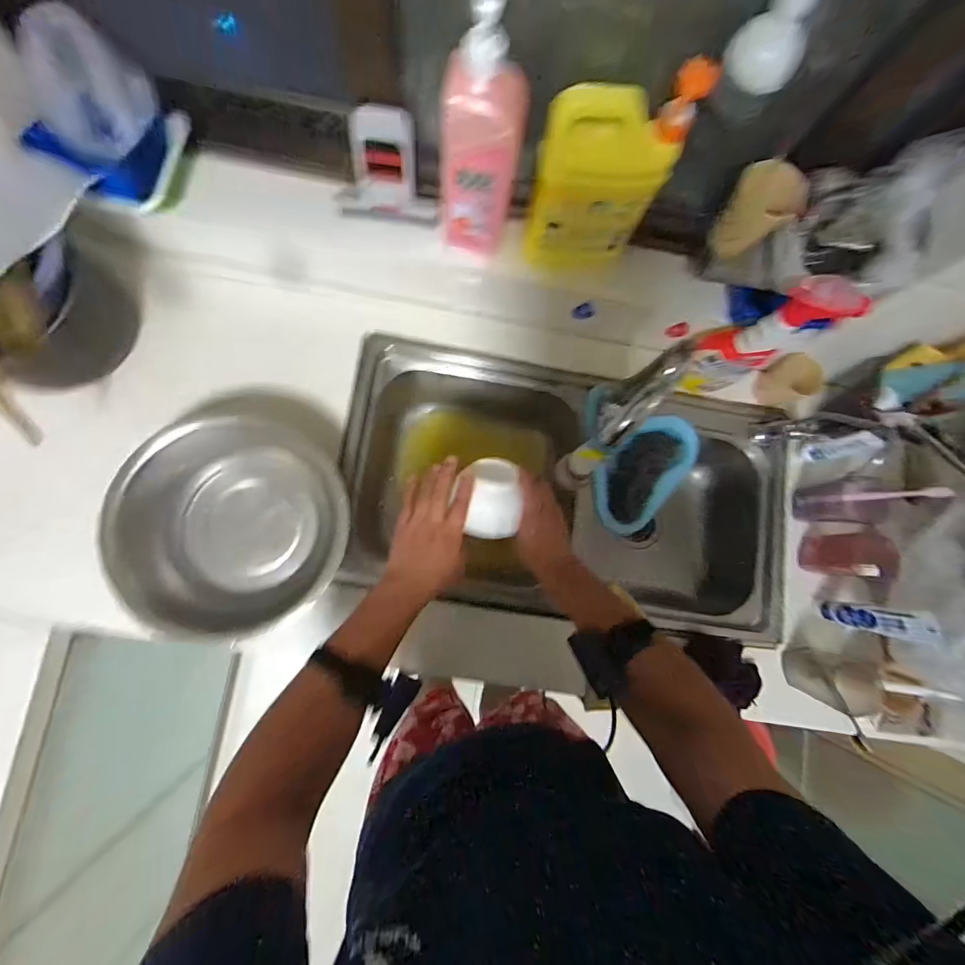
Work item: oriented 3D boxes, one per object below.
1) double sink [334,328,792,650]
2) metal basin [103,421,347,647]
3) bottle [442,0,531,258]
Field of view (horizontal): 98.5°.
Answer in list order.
[{"bbox_3d":[0.149,0.007,0.776,0.767,0.217,0.426,10,82,-4],"label":"double sink"},{"bbox_3d":[-0.352,0.057,0.603,0.289,0.093,0.287,1,82,-5],"label":"metal basin"},{"bbox_3d":[0.004,-0.397,0.498,0.085,0.303,0.083,14,81,-4],"label":"bottle"}]

